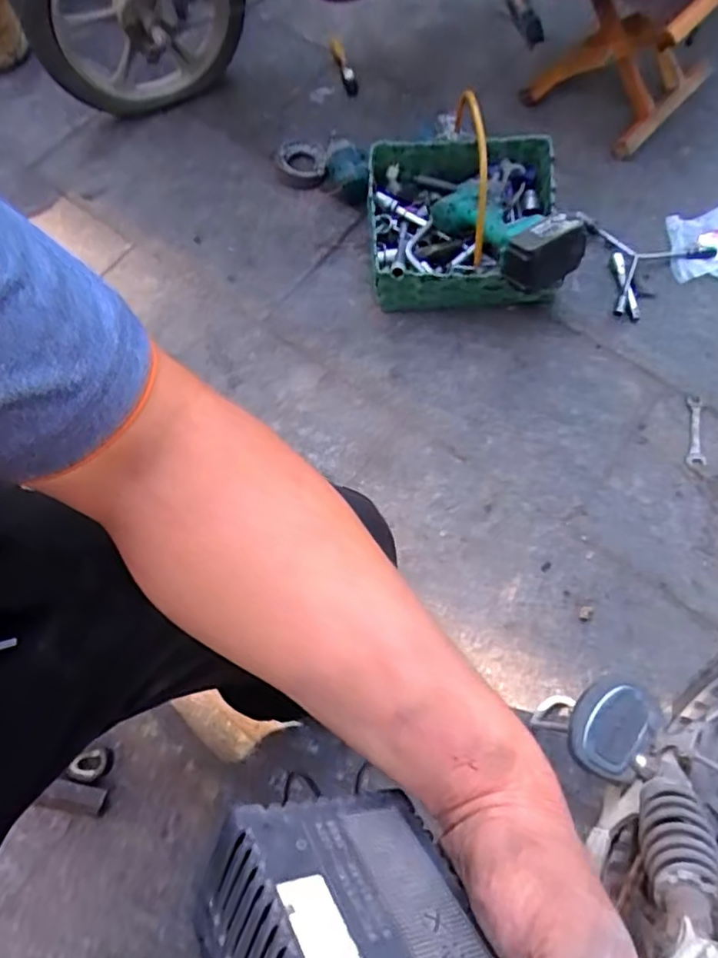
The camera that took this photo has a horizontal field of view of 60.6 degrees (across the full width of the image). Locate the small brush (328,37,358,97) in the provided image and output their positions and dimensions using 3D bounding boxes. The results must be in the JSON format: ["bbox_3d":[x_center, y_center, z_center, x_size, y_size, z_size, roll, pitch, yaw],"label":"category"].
[{"bbox_3d":[-0.031,-0.849,1.256,0.029,0.033,0.185,-13,69,-3],"label":"small brush"}]

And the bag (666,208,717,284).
[{"bbox_3d":[0.606,-0.410,1.065,0.158,0.042,0.185,19,72,9],"label":"bag"}]

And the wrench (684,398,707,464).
[{"bbox_3d":[0.517,-0.074,0.944,0.029,0.007,0.116,11,70,6],"label":"wrench"}]

